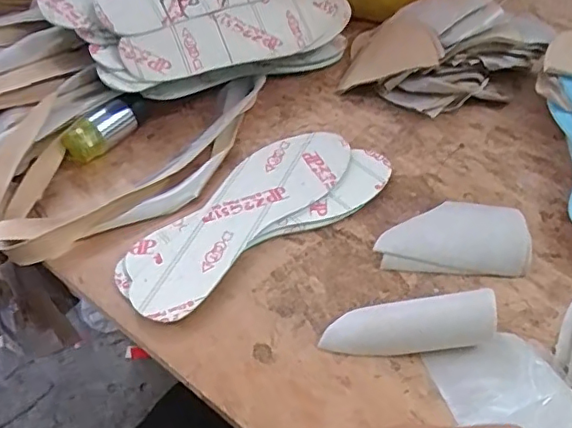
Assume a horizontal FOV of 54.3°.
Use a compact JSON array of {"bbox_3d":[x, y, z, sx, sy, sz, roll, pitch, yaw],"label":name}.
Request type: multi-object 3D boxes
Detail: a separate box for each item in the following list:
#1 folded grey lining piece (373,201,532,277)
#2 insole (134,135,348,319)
[{"bbox_3d":[0.124,0.014,0.421,0.107,0.026,0.060,1,47,0],"label":"folded grey lining piece"},{"bbox_3d":[-0.031,-0.002,0.440,0.072,0.011,0.224,34,55,27],"label":"insole"}]

